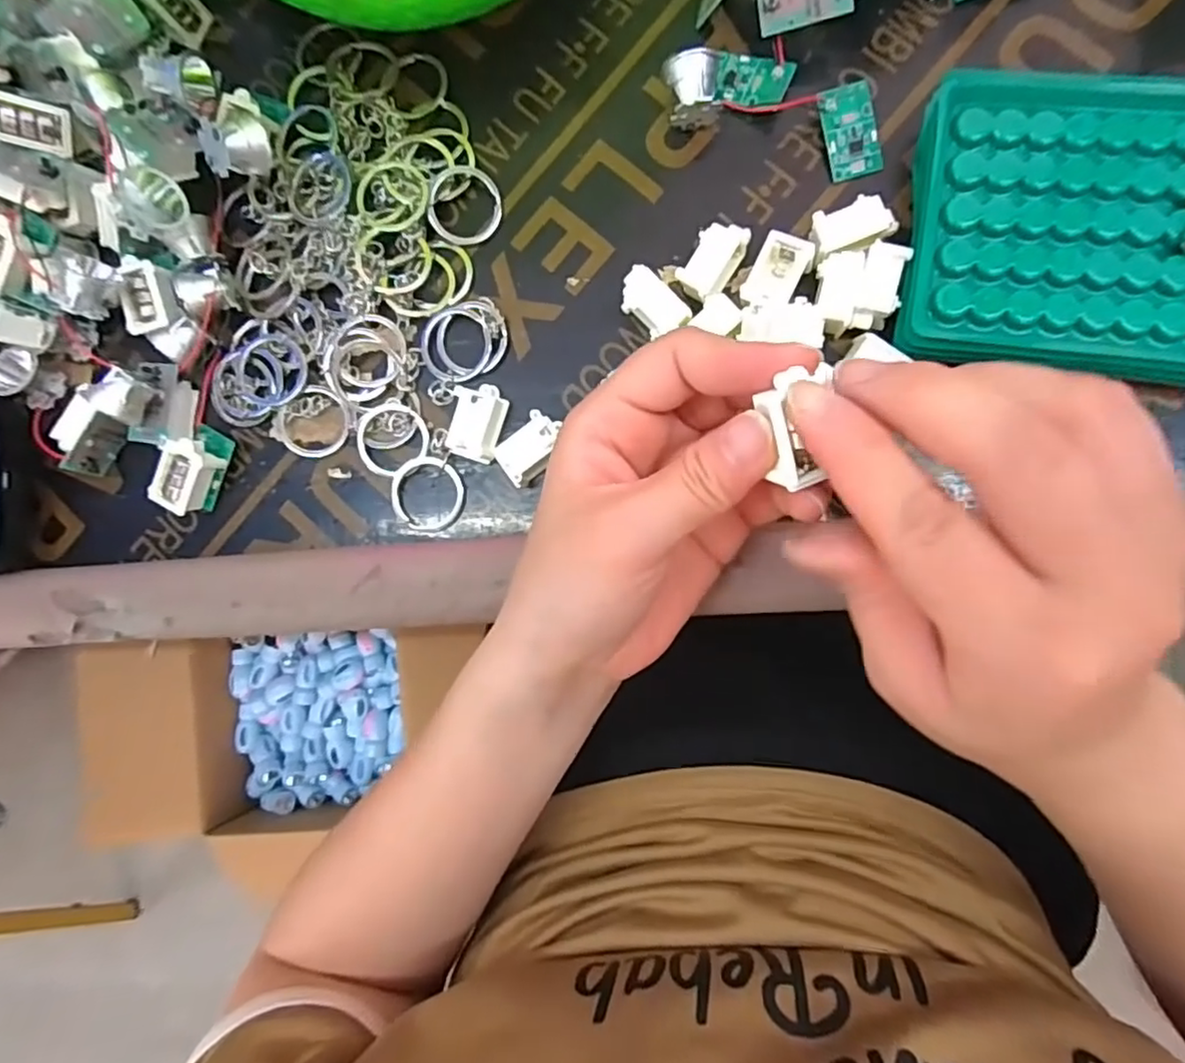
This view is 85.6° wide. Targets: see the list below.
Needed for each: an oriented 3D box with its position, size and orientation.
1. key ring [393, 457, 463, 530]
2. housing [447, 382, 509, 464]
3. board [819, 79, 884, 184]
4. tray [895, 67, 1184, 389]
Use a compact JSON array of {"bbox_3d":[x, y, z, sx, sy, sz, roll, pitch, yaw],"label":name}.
[{"bbox_3d":[-0.068,-0.015,0.259,0.030,0.004,0.030,0,87,7],"label":"key ring"},{"bbox_3d":[-0.045,-0.043,0.251,0.020,0.015,0.030,14,89,7],"label":"housing"},{"bbox_3d":[0.099,-0.152,0.243,0.020,0.008,0.032,-13,86,6],"label":"board"},{"bbox_3d":[0.178,-0.104,0.221,0.130,0.025,0.102,10,88,7],"label":"tray"}]

